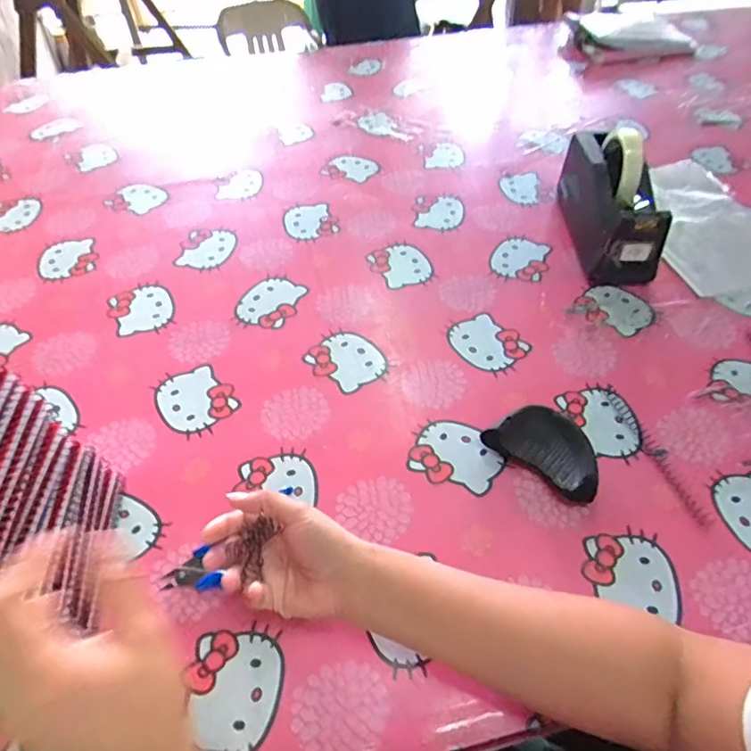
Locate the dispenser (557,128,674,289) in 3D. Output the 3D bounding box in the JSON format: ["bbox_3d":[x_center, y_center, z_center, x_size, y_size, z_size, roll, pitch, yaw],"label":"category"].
[{"bbox_3d":[0.296,-0.220,0.644,0.076,0.116,0.205,-1,53,1],"label":"dispenser"}]

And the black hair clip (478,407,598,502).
[{"bbox_3d":[0.161,0.067,0.479,0.103,0.030,0.062,32,60,23],"label":"black hair clip"}]

